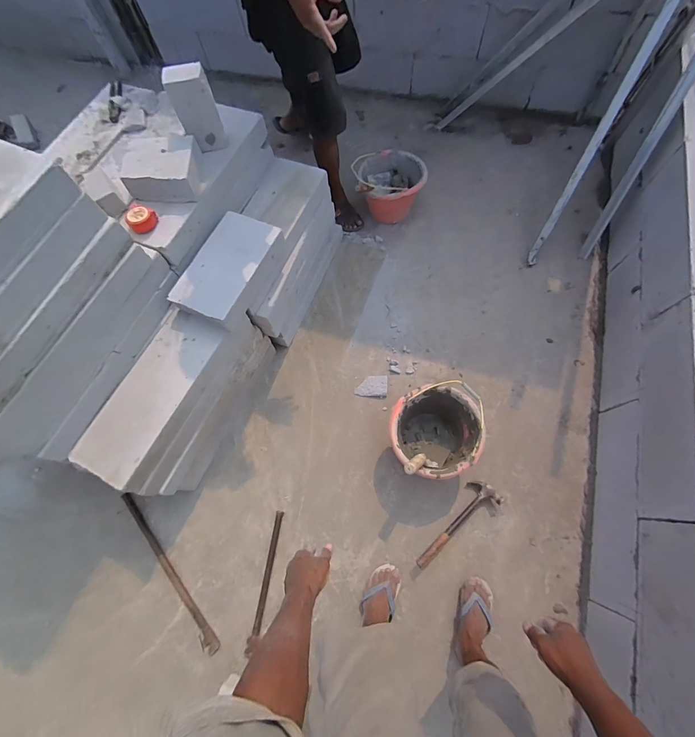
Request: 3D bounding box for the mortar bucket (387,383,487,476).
[{"bbox_3d":[0.289,0.214,1.172,0.289,0.228,0.280,-1,70,3],"label":"mortar bucket"}]

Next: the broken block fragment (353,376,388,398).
[{"bbox_3d":[0.092,0.068,1.330,0.120,0.025,0.079,3,70,5],"label":"broken block fragment"}]

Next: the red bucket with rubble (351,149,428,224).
[{"bbox_3d":[0.189,-0.824,1.575,0.314,0.217,0.275,-2,69,3],"label":"red bucket with rubble"}]

